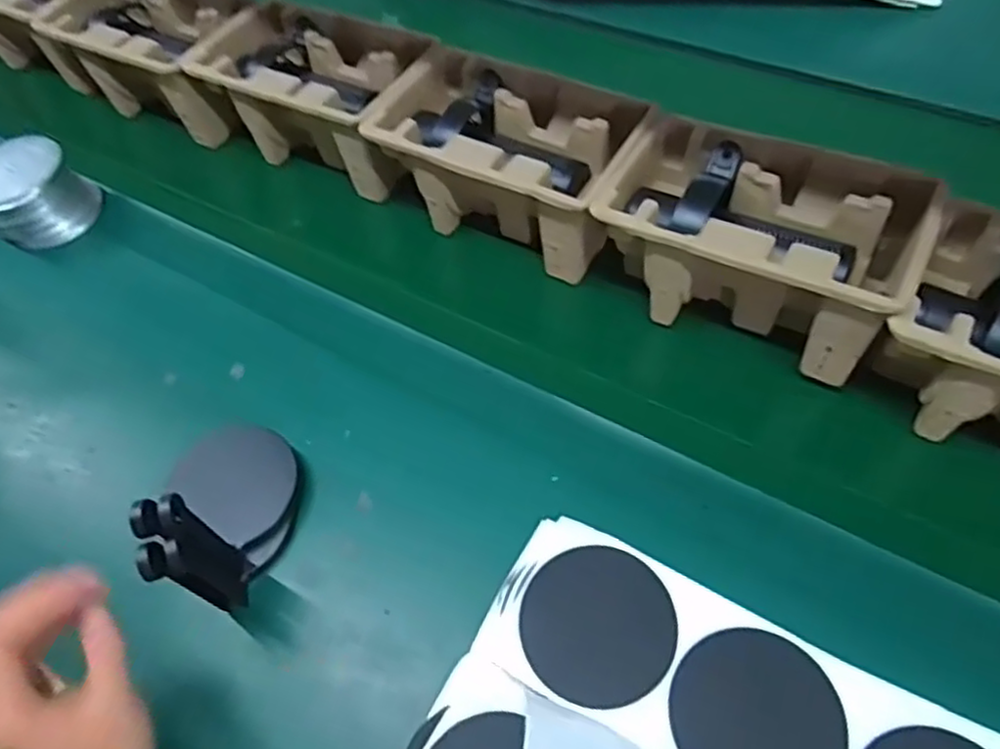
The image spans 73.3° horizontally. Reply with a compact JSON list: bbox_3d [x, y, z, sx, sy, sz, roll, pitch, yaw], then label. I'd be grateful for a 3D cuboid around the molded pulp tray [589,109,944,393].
[{"bbox_3d":[0.200,-0.106,0.540,0.226,0.105,0.145,25,61,18],"label":"molded pulp tray"}]

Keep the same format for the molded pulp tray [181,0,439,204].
[{"bbox_3d":[-0.189,-0.286,0.704,0.236,0.108,0.151,21,60,15],"label":"molded pulp tray"}]

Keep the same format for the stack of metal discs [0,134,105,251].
[{"bbox_3d":[-0.479,-0.181,0.686,0.090,0.082,0.115,36,65,23],"label":"stack of metal discs"}]

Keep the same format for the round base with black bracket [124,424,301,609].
[{"bbox_3d":[-0.170,0.086,0.432,0.029,0.125,0.111,23,60,16],"label":"round base with black bracket"}]

